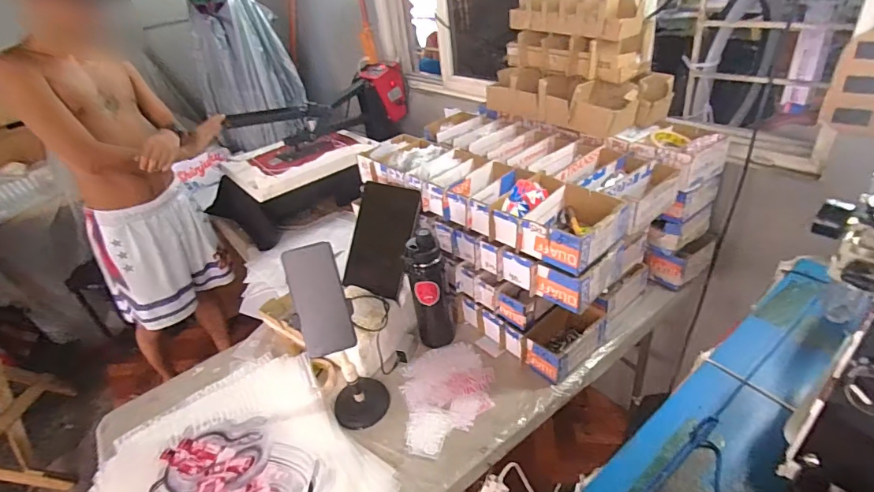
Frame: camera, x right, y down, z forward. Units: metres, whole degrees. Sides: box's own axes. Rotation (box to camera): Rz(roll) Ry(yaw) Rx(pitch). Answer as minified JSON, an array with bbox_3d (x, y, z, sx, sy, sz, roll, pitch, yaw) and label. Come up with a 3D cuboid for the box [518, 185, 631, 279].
[{"bbox_3d":[0.243,-0.036,0.828,0.160,0.070,0.134,-33,42,-33],"label":"box"}]

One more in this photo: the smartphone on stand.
[{"bbox_3d":[-0.160,0.169,0.776,0.106,0.367,0.106,-18,35,-15],"label":"smartphone on stand"}]

